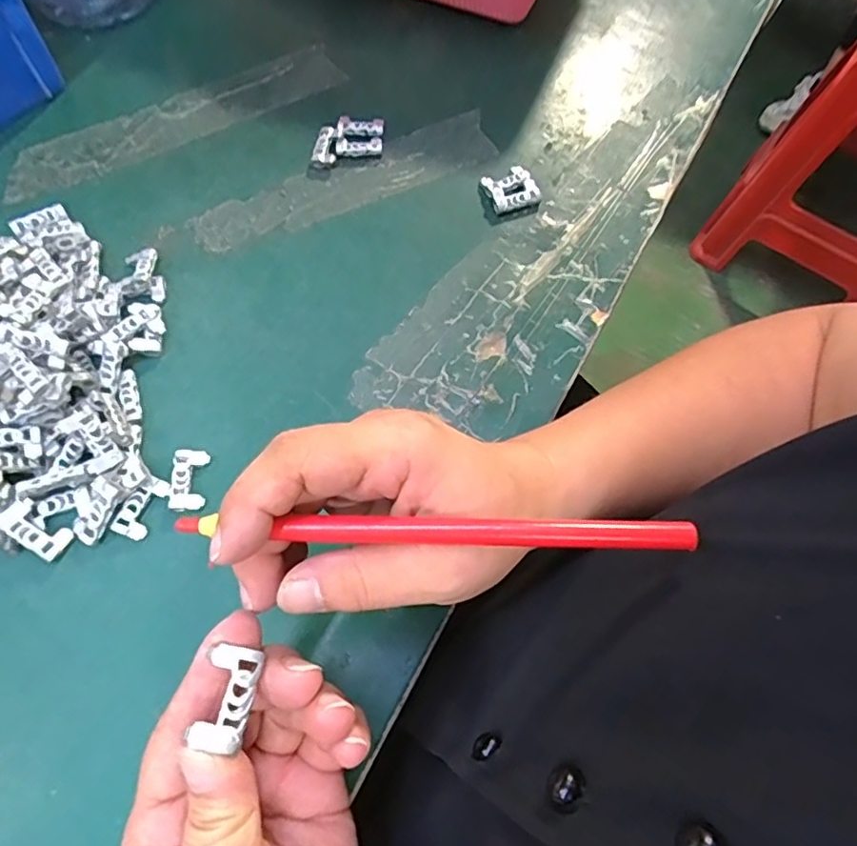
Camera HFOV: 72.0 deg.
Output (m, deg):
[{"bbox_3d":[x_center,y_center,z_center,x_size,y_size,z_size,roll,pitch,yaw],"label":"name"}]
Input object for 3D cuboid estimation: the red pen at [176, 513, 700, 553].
[{"bbox_3d":[0.004,0.035,0.190,0.162,0.005,0.009,2,66,0],"label":"red pen"}]

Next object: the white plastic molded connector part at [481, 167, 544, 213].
[{"bbox_3d":[0.052,-0.149,0.376,0.029,0.008,0.030,-20,69,-12],"label":"white plastic molded connector part"}]

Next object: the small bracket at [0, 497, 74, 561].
[{"bbox_3d":[-0.182,0.049,0.273,0.030,0.005,0.016,38,69,-5],"label":"small bracket"}]

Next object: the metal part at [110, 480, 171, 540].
[{"bbox_3d":[-0.137,0.040,0.283,0.016,0.004,0.029,26,67,8],"label":"metal part"}]

